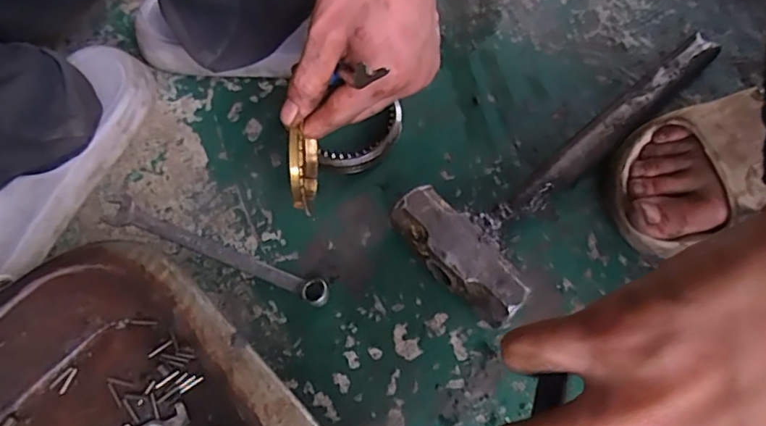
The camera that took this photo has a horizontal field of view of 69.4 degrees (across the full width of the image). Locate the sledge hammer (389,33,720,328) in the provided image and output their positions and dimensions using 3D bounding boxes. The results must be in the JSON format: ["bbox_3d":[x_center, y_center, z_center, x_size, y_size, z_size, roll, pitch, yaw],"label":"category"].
[{"bbox_3d":[0.147,-0.060,0.437,0.104,0.050,0.312,40,73,18],"label":"sledge hammer"}]

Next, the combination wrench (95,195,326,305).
[{"bbox_3d":[-0.133,0.028,0.431,0.199,0.011,0.023,19,68,11],"label":"combination wrench"}]

